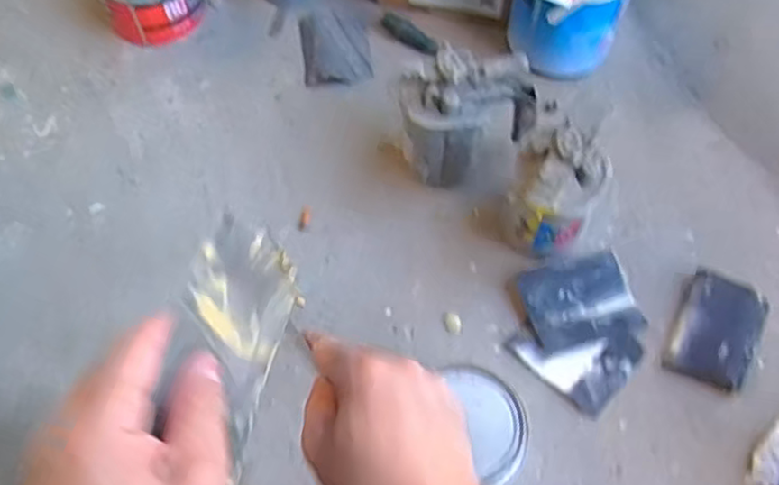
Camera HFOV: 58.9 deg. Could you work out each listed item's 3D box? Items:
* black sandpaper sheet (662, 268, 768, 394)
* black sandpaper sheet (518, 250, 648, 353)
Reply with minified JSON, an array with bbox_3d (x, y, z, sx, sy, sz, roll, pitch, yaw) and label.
[{"bbox_3d":[0.396,0.106,0.831,0.092,0.017,0.139,25,63,14],"label":"black sandpaper sheet"},{"bbox_3d":[0.240,0.073,0.863,0.138,0.011,0.106,-12,61,-6],"label":"black sandpaper sheet"}]

